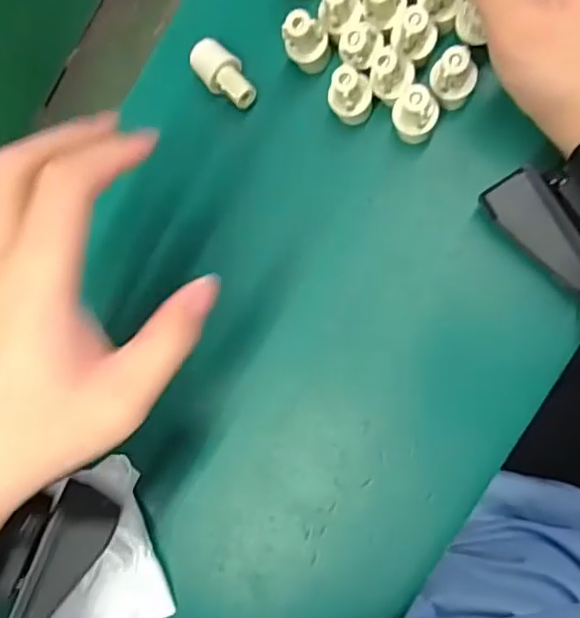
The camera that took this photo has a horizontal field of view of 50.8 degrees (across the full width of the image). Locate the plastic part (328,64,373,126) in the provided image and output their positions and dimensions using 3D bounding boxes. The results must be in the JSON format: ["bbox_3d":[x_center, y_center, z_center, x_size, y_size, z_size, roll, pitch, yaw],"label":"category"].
[{"bbox_3d":[0.034,-0.116,0.337,0.022,0.045,0.019,3,88,13],"label":"plastic part"}]

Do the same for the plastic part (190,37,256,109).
[{"bbox_3d":[-0.039,-0.138,0.363,0.023,0.021,0.046,-38,79,9],"label":"plastic part"}]

